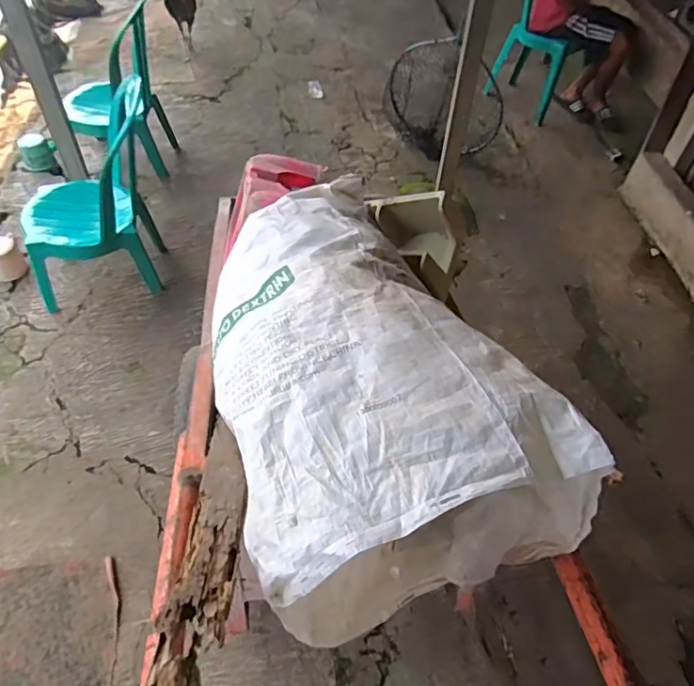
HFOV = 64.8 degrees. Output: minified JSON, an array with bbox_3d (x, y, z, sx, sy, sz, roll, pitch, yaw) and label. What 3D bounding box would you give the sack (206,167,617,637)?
[{"bbox_3d":[0.001,-0.010,0.758,0.353,0.255,0.659,-13,53,-14],"label":"sack"}]

